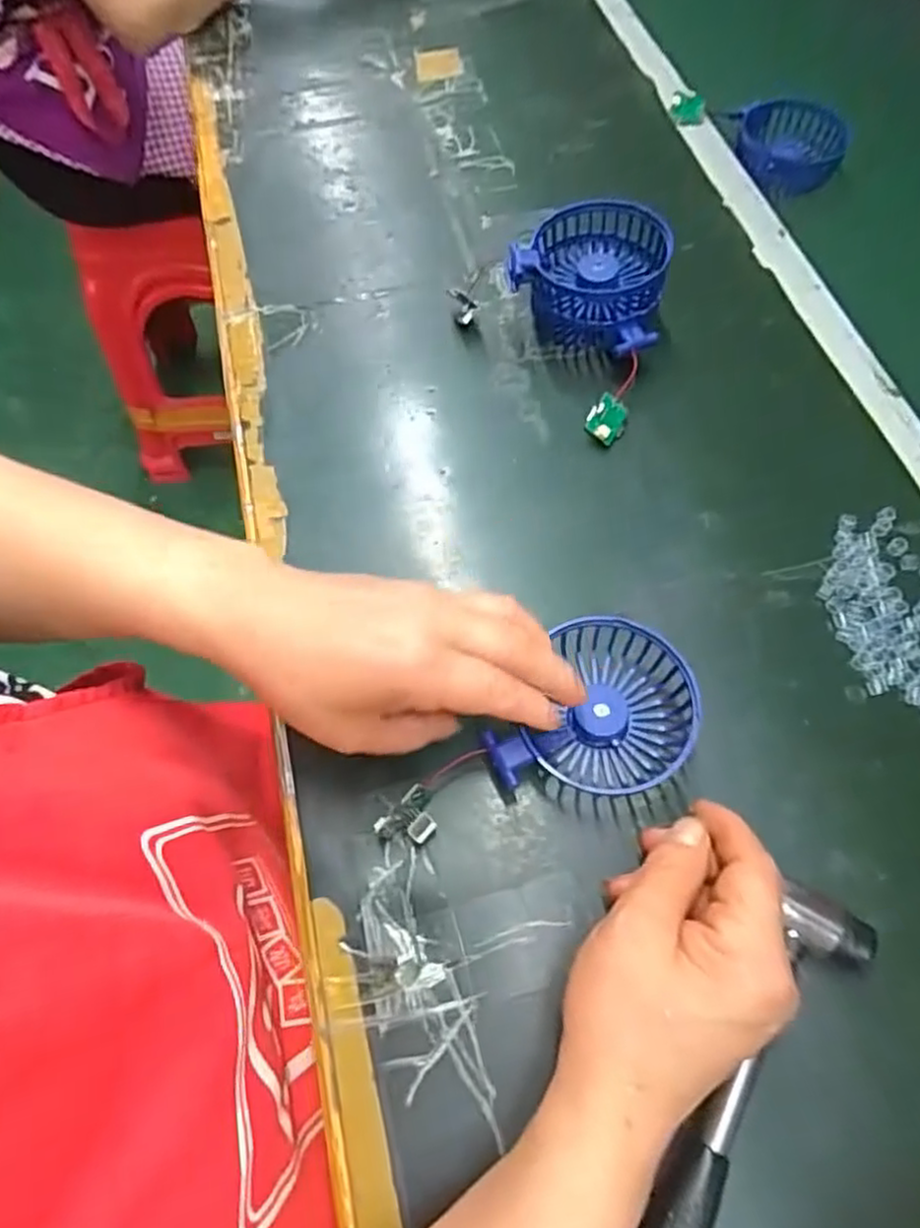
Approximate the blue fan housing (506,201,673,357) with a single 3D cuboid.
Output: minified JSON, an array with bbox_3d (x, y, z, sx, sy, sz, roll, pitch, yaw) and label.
[{"bbox_3d":[0.095,-0.228,0.473,0.098,0.062,0.098,-1,64,2],"label":"blue fan housing"}]

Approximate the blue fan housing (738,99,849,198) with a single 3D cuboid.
[{"bbox_3d":[0.278,-0.396,0.583,0.075,0.038,0.073,-2,64,2],"label":"blue fan housing"}]

